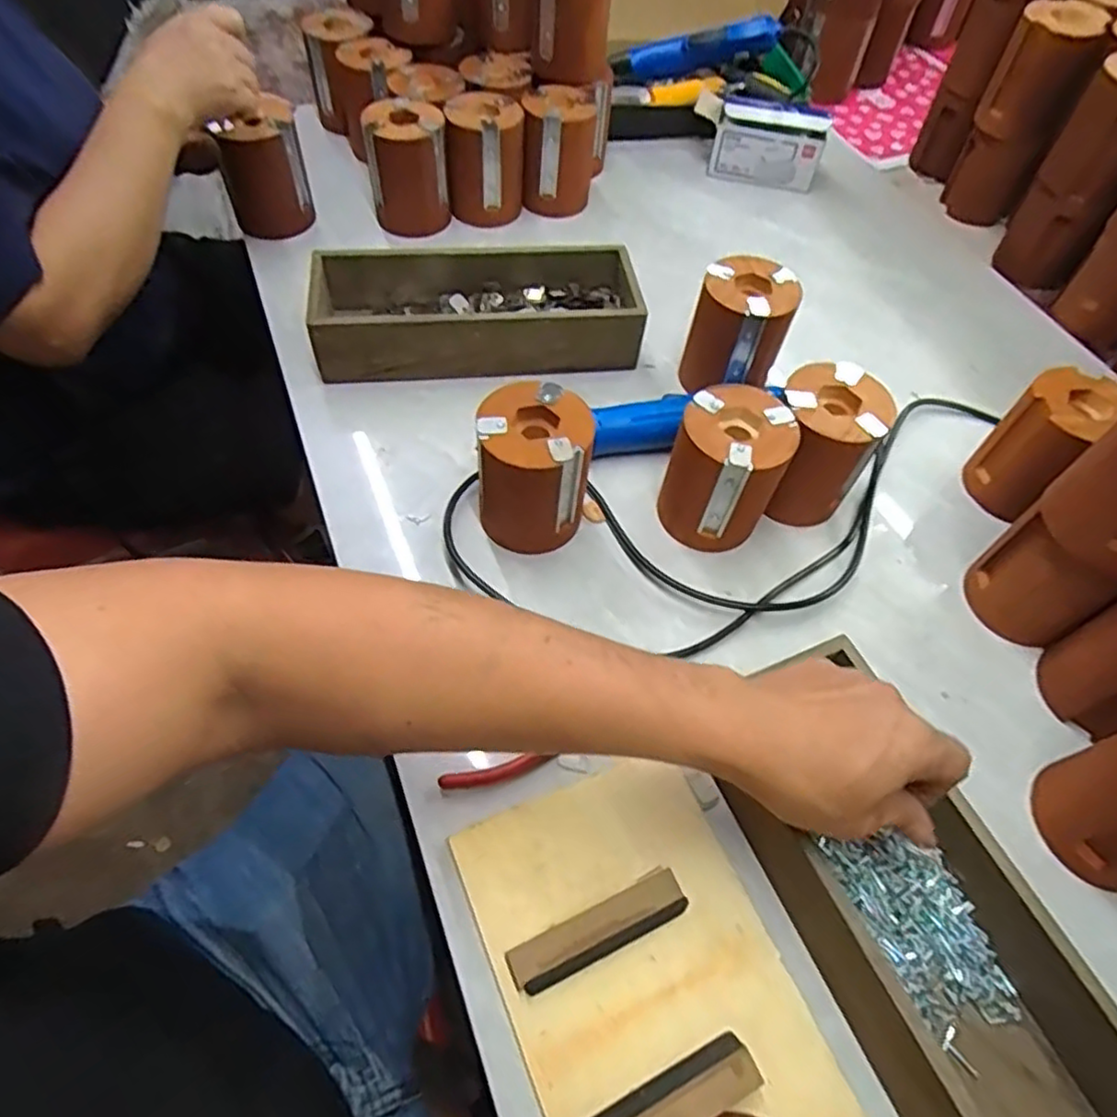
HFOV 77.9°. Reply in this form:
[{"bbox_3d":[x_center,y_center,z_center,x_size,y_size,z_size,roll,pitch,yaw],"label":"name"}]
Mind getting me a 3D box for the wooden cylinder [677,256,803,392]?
[{"bbox_3d":[0.154,-0.191,0.597,0.076,0.106,0.077,19,59,10],"label":"wooden cylinder"}]

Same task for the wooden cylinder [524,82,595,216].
[{"bbox_3d":[0.000,-0.423,0.728,0.073,0.102,0.065,-1,57,-3],"label":"wooden cylinder"}]

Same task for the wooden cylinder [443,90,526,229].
[{"bbox_3d":[-0.074,-0.410,0.715,0.076,0.100,0.072,-2,57,-3],"label":"wooden cylinder"}]

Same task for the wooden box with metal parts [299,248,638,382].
[{"bbox_3d":[-0.069,-0.220,0.620,0.278,0.063,0.118,-4,58,-4],"label":"wooden box with metal parts"}]

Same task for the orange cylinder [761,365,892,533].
[{"bbox_3d":[0.201,-0.083,0.531,0.077,0.104,0.078,-2,57,-3],"label":"orange cylinder"}]

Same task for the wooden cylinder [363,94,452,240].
[{"bbox_3d":[-0.149,-0.392,0.699,0.073,0.107,0.067,-1,57,-3],"label":"wooden cylinder"}]

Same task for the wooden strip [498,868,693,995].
[{"bbox_3d":[0.022,0.203,0.376,0.099,0.018,0.024,-21,60,-15],"label":"wooden strip"}]

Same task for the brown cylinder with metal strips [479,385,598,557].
[{"bbox_3d":[-0.017,-0.061,0.497,0.072,0.102,0.073,7,57,2],"label":"brown cylinder with metal strips"}]

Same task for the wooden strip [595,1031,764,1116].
[{"bbox_3d":[0.052,0.266,0.332,0.094,0.016,0.026,-22,61,-15],"label":"wooden strip"}]

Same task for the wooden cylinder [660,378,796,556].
[{"bbox_3d":[0.123,-0.066,0.512,0.079,0.100,0.084,20,59,11],"label":"wooden cylinder"}]

